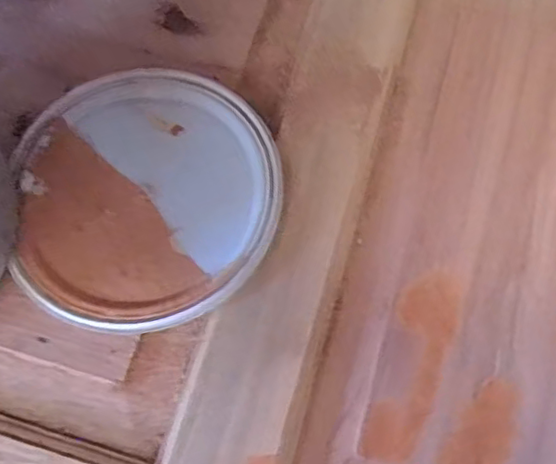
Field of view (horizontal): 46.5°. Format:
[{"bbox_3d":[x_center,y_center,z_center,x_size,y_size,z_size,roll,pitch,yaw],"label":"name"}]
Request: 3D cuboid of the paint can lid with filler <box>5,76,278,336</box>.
[{"bbox_3d":[-0.083,-0.027,0.414,0.161,0.011,0.176,-1,68,2],"label":"paint can lid with filler"}]

